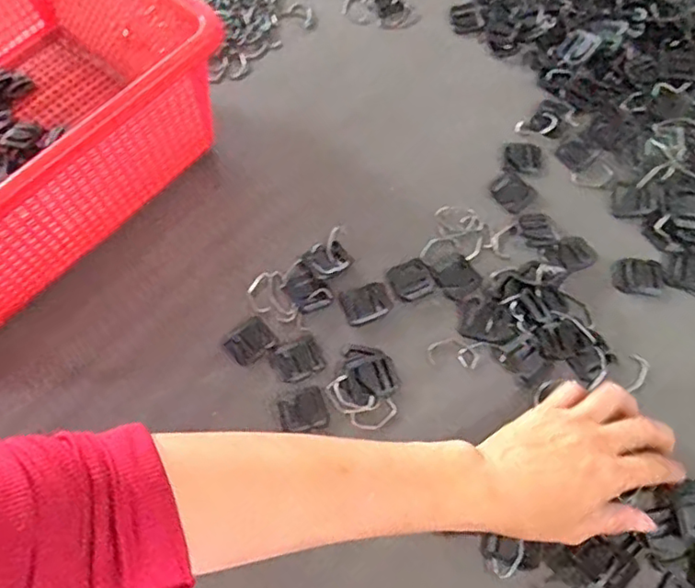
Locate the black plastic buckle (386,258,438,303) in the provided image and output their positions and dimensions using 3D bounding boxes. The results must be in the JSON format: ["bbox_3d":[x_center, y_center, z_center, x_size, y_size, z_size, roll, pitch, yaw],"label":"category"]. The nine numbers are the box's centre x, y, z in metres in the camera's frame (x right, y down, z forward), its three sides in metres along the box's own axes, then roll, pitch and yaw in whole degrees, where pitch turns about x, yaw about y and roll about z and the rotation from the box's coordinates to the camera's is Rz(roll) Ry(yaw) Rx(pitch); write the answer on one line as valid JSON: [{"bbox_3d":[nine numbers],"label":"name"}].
[{"bbox_3d":[0.050,-0.012,0.455,0.031,0.004,0.032,-23,65,-8],"label":"black plastic buckle"}]

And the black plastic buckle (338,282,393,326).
[{"bbox_3d":[0.014,0.006,0.448,0.036,0.004,0.029,-21,65,-7],"label":"black plastic buckle"}]

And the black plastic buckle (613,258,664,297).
[{"bbox_3d":[0.227,-0.015,0.453,0.036,0.004,0.030,3,65,4],"label":"black plastic buckle"}]

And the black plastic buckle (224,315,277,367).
[{"bbox_3d":[-0.074,0.036,0.440,0.034,0.004,0.029,-39,69,-15],"label":"black plastic buckle"}]

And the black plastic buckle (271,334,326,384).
[{"bbox_3d":[-0.037,0.049,0.433,0.035,0.004,0.029,-25,66,-9],"label":"black plastic buckle"}]

